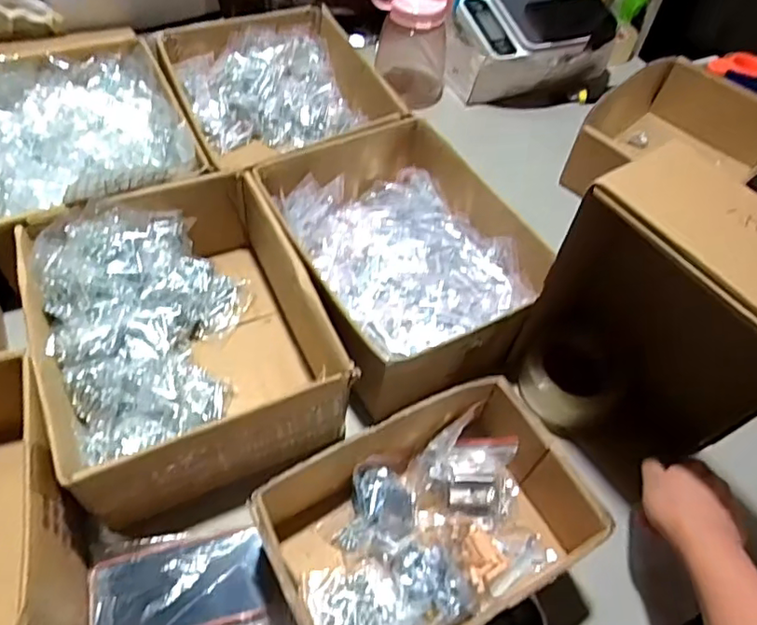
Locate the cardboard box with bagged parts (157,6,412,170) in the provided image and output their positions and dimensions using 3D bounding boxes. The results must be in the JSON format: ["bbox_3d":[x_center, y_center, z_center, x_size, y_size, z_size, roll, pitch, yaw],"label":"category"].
[{"bbox_3d":[-0.137,-0.302,0.866,0.294,0.114,0.340,-18,58,-18],"label":"cardboard box with bagged parts"}]

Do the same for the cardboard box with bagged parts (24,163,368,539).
[{"bbox_3d":[-0.200,0.019,0.616,0.256,0.124,0.311,-18,58,-18],"label":"cardboard box with bagged parts"}]

